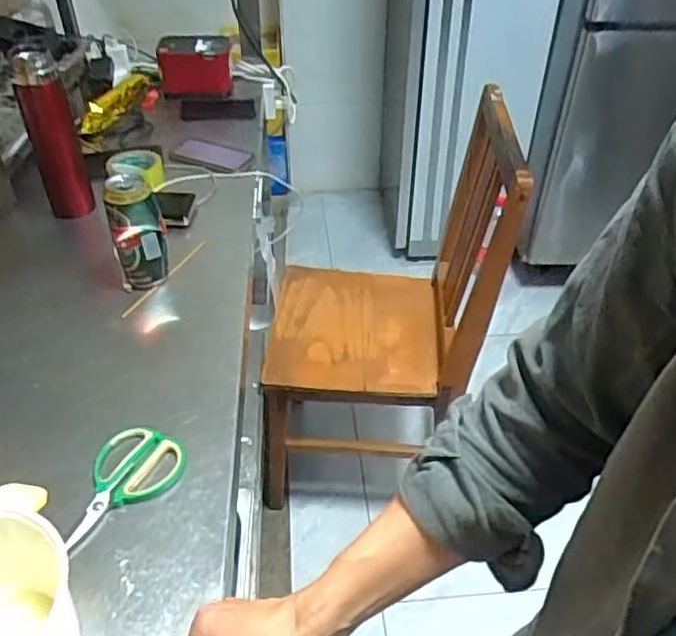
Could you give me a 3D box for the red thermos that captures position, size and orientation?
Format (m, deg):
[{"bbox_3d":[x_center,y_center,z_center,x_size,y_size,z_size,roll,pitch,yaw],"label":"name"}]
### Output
[{"bbox_3d":[-0.465,-0.290,1.087,0.072,0.279,0.060,-15,44,-17],"label":"red thermos"}]

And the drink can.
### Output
[{"bbox_3d":[-0.288,-0.119,0.964,0.070,0.186,0.058,-5,42,-7],"label":"drink can"}]

